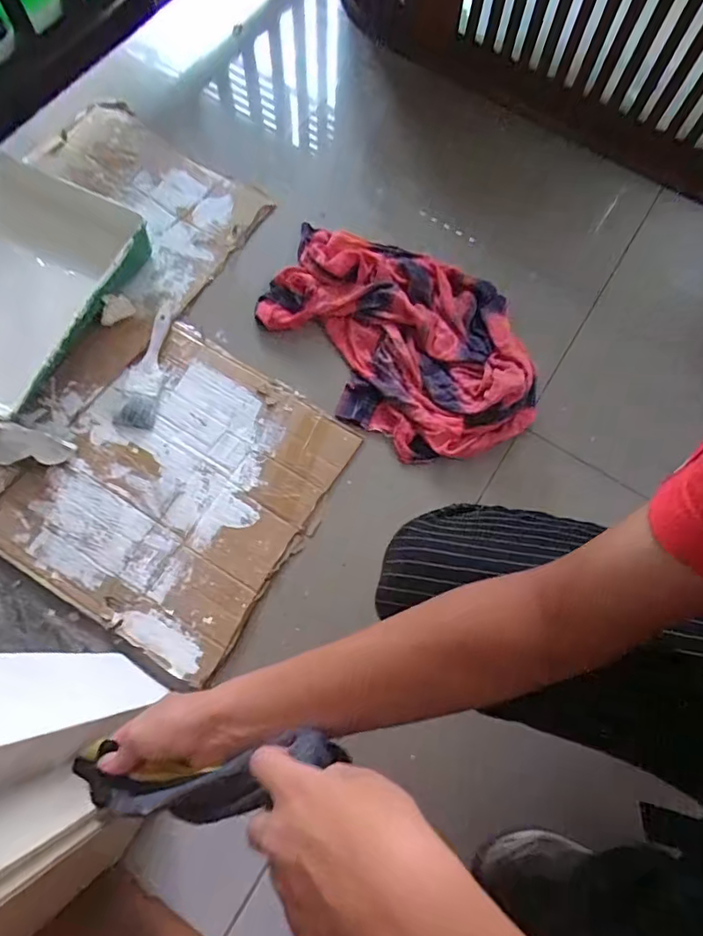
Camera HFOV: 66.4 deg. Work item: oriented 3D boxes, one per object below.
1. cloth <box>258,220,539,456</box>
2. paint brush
[{"bbox_3d":[0.073,-0.210,0.797,0.301,0.051,0.449,-36,76,-13],"label":"cloth"},{"bbox_3d":[-0.291,-0.146,0.778,0.050,0.010,0.185,9,71,1],"label":"paint brush"}]

